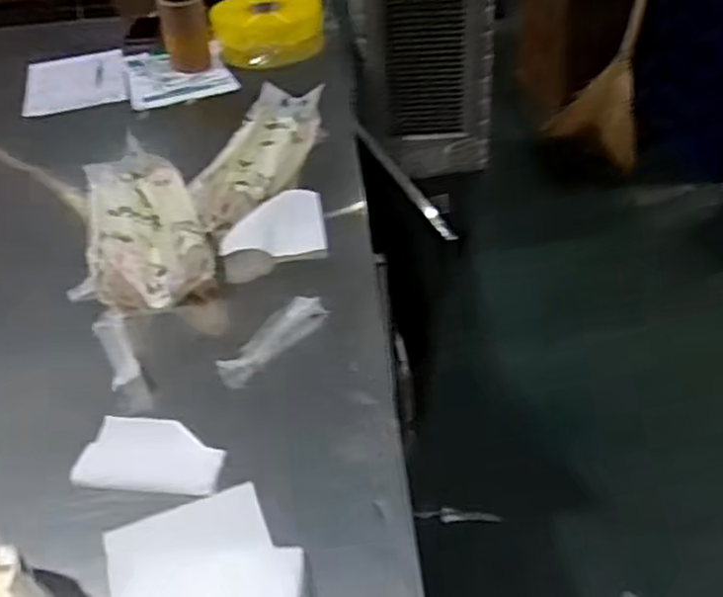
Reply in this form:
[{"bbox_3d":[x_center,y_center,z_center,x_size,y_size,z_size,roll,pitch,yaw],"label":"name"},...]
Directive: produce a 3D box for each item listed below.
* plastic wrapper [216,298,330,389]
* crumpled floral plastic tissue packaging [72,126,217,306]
[{"bbox_3d":[-0.117,0.051,0.946,0.048,0.030,0.171,28,50,33],"label":"plastic wrapper"},{"bbox_3d":[-0.364,-0.140,1.132,0.191,0.043,0.423,-17,42,-14],"label":"crumpled floral plastic tissue packaging"}]

